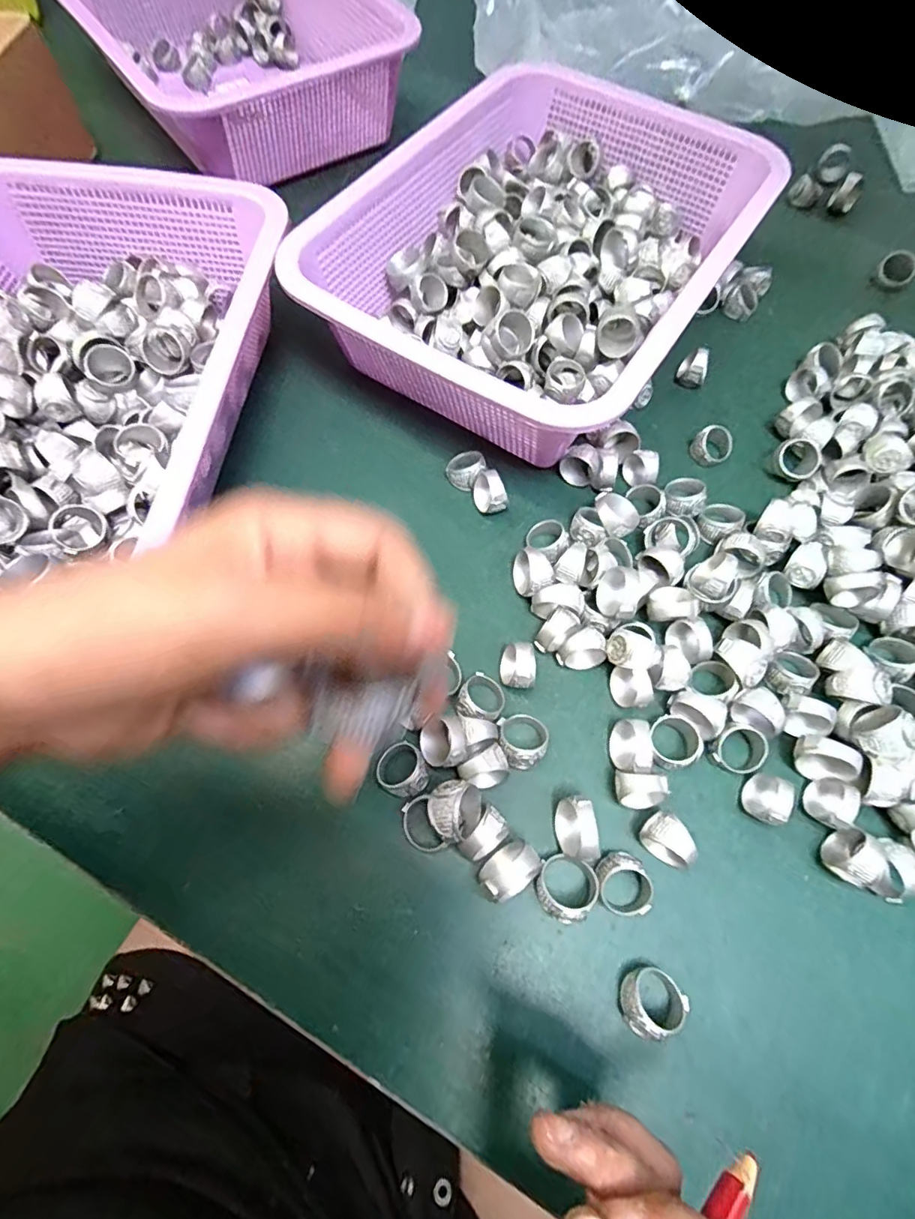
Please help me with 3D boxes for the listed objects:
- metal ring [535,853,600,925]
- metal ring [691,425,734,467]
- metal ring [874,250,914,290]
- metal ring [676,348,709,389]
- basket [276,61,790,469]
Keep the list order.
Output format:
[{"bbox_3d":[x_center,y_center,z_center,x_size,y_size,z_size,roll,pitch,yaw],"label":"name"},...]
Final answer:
[{"bbox_3d":[0.050,0.127,0.245,0.027,0.015,0.027,0,69,-1],"label":"metal ring"},{"bbox_3d":[0.167,-0.107,0.353,0.021,0.016,0.021,0,69,-1],"label":"metal ring"},{"bbox_3d":[0.348,-0.268,0.428,0.026,0.022,0.026,0,69,-1],"label":"metal ring"},{"bbox_3d":[0.167,-0.169,0.379,0.020,0.025,0.020,0,69,-1],"label":"metal ring"},{"bbox_3d":[0.062,-0.243,0.370,0.220,0.073,0.284,32,71,11],"label":"basket"}]

